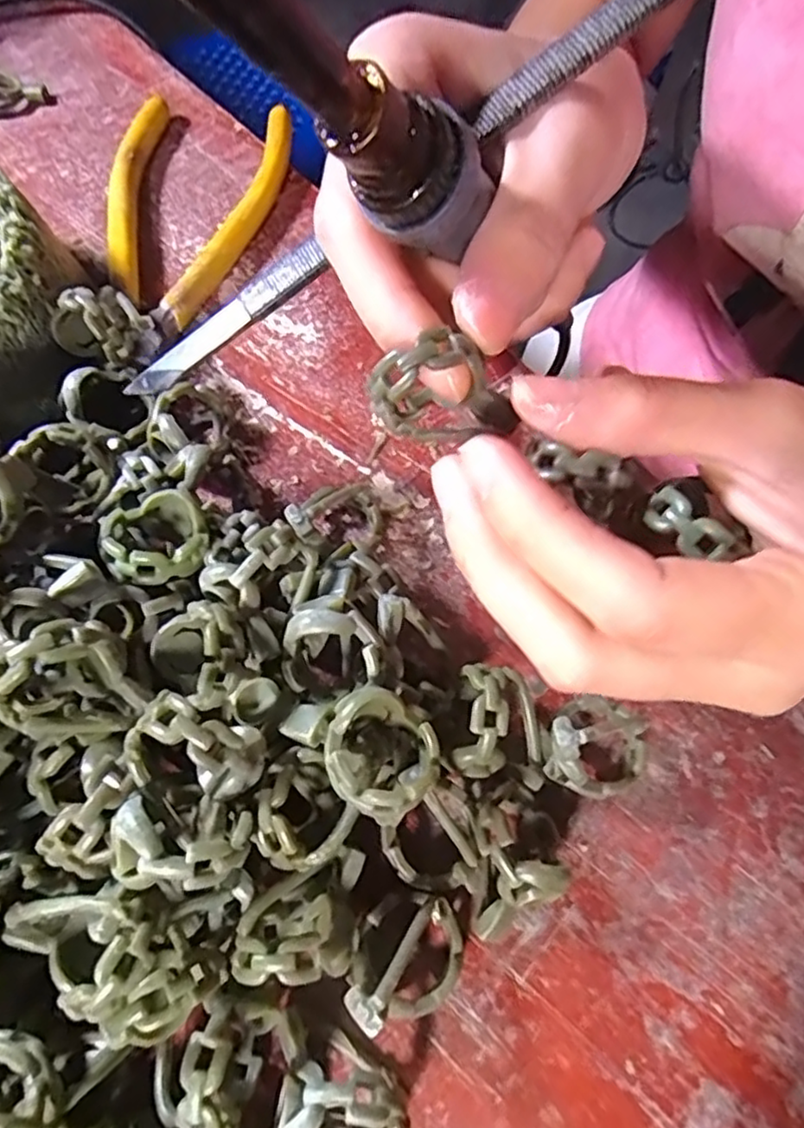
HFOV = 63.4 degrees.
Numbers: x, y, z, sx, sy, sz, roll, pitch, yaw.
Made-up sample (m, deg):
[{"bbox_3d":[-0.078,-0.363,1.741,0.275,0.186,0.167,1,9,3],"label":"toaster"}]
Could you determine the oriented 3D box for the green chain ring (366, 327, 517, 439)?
[{"bbox_3d":[0.007,-0.034,0.128,0.023,0.013,0.021,0,67,-1],"label":"green chain ring"}]

